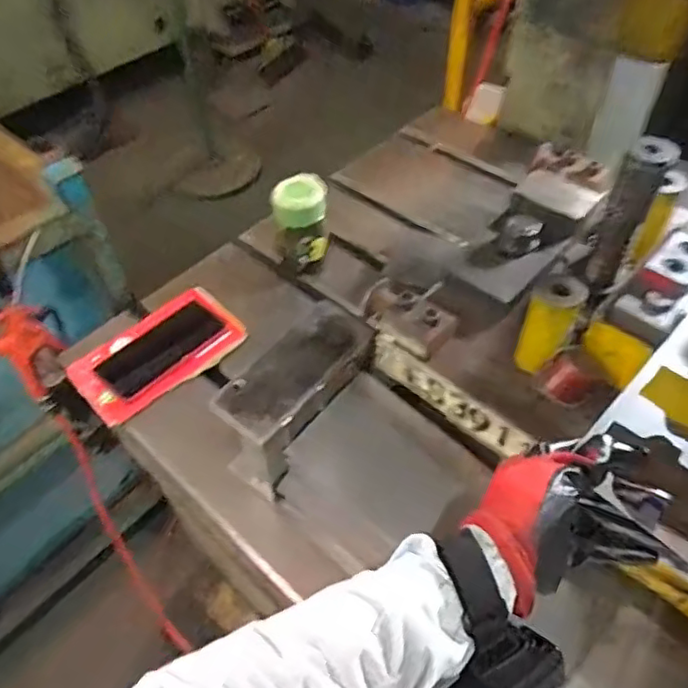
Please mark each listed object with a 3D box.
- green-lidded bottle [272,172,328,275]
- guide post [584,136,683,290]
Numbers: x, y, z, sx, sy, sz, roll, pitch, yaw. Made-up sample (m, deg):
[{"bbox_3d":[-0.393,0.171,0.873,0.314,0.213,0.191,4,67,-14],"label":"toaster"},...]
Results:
[{"bbox_3d":[-0.056,-0.159,0.814,0.070,0.131,0.073,-4,51,-1],"label":"green-lidded bottle"},{"bbox_3d":[0.248,-0.111,0.532,0.030,0.143,0.034,33,59,26],"label":"guide post"}]

